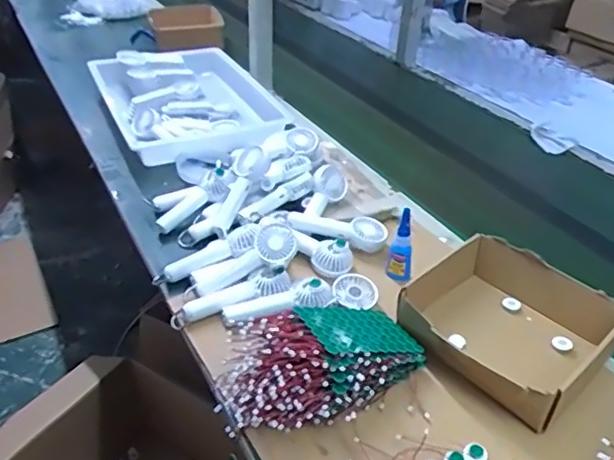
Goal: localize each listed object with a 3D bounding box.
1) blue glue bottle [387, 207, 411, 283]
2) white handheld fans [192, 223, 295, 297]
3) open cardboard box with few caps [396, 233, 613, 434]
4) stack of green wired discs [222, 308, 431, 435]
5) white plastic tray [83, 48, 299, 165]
[{"bbox_3d":[0.132,0.026,0.778,0.032,0.112,0.030,8,36,8],"label":"blue glue bottle"},{"bbox_3d":[-0.083,0.043,0.762,0.147,0.033,0.057,-30,41,-1],"label":"white handheld fans"},{"bbox_3d":[0.241,0.112,0.684,0.188,0.074,0.204,-27,45,-34],"label":"open cardboard box with few caps"},{"bbox_3d":[0.022,0.142,0.620,0.232,0.078,0.119,-17,40,-24],"label":"stack of green wired discs"},{"bbox_3d":[-0.243,-0.289,1.205,0.349,0.068,0.443,-15,39,-22],"label":"white plastic tray"}]

